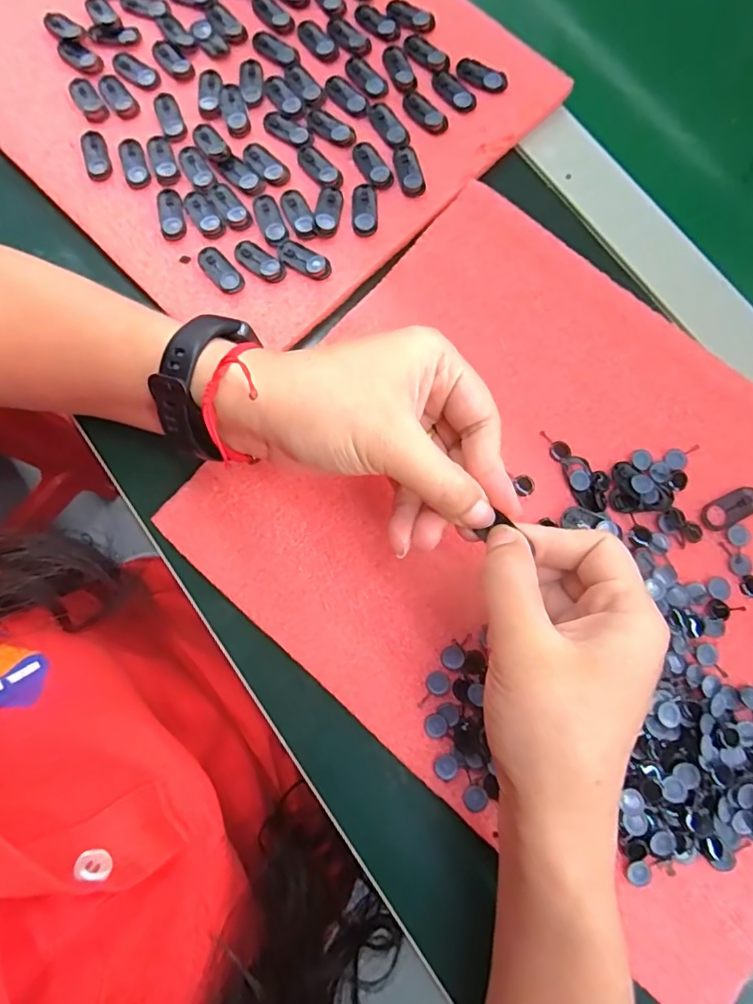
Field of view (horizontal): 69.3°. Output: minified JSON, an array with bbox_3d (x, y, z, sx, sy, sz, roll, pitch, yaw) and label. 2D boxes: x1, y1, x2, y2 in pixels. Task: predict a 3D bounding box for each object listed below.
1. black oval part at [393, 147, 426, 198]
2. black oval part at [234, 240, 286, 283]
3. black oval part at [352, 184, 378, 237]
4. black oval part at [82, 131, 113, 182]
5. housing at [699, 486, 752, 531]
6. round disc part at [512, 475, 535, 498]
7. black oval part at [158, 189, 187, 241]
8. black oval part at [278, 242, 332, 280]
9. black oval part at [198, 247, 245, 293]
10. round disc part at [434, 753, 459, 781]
[{"bbox_3d":[0.019,-0.189,0.311,0.014,0.004,0.031,-13,79,-3],"label":"black oval part"},{"bbox_3d":[-0.064,-0.133,0.299,0.032,0.004,0.013,35,81,6],"label":"black oval part"},{"bbox_3d":[-0.007,-0.164,0.306,0.014,0.004,0.030,-1,79,-1],"label":"black oval part"},{"bbox_3d":[-0.161,-0.199,0.312,0.014,0.004,0.031,-17,80,-4],"label":"black oval part"},{"bbox_3d":[0.180,0.003,0.275,0.031,0.004,0.014,-27,80,-5],"label":"housing"},{"bbox_3d":[0.076,-0.009,0.280,0.010,0.004,0.011,0,79,0],"label":"round disc part"},{"bbox_3d":[-0.115,-0.162,0.306,0.014,0.004,0.032,-12,79,-3],"label":"black oval part"},{"bbox_3d":[-0.040,-0.134,0.300,0.031,0.004,0.012,28,80,5],"label":"black oval part"},{"bbox_3d":[-0.085,-0.127,0.299,0.014,0.004,0.032,-41,82,-8],"label":"black oval part"},{"bbox_3d":[0.032,0.122,0.250,0.011,0.004,0.011,0,79,0],"label":"round disc part"}]

